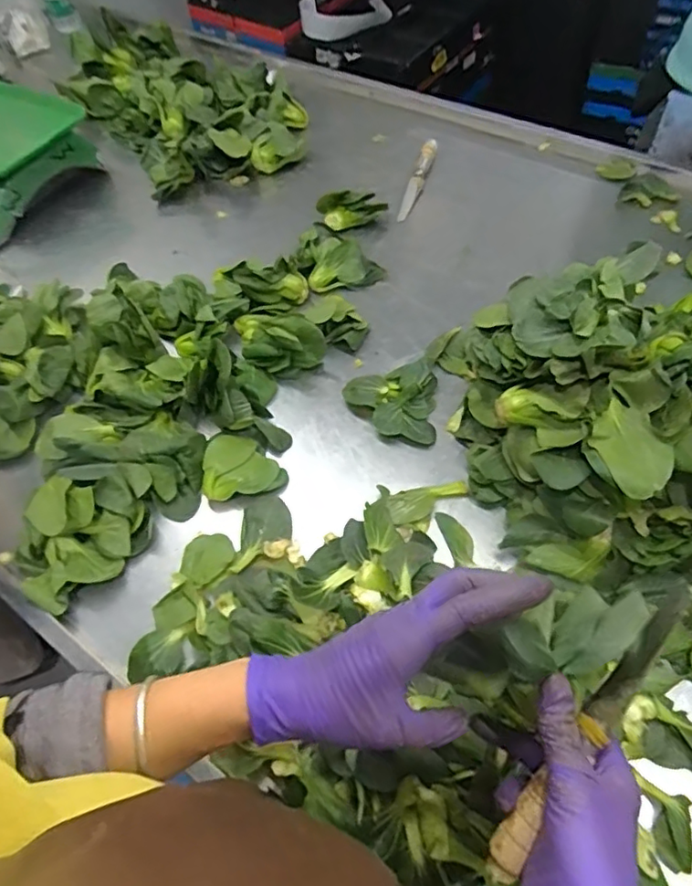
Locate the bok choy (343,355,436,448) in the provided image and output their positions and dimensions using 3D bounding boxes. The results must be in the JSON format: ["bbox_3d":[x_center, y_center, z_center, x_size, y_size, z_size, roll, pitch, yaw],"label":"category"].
[{"bbox_3d":[0.056,-0.054,0.727,0.112,0.030,0.108,3,57,7],"label":"bok choy"}]

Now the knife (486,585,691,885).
[{"bbox_3d":[0.152,0.177,0.359,0.020,0.017,0.207,36,85,24],"label":"knife"}]

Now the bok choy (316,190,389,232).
[{"bbox_3d":[0.013,-0.377,0.940,0.111,0.047,0.052,-21,58,-9],"label":"bok choy"}]

